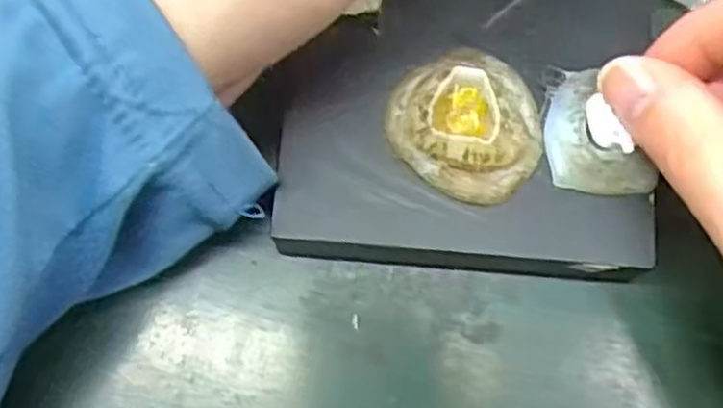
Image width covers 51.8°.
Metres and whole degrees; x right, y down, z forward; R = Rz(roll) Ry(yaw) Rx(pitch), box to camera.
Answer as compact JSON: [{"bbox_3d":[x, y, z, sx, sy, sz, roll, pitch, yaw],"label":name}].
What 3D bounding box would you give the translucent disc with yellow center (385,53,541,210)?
[{"bbox_3d":[0.030,-0.023,0.201,0.041,0.012,0.039,0,74,-1],"label":"translucent disc with yellow center"}]

